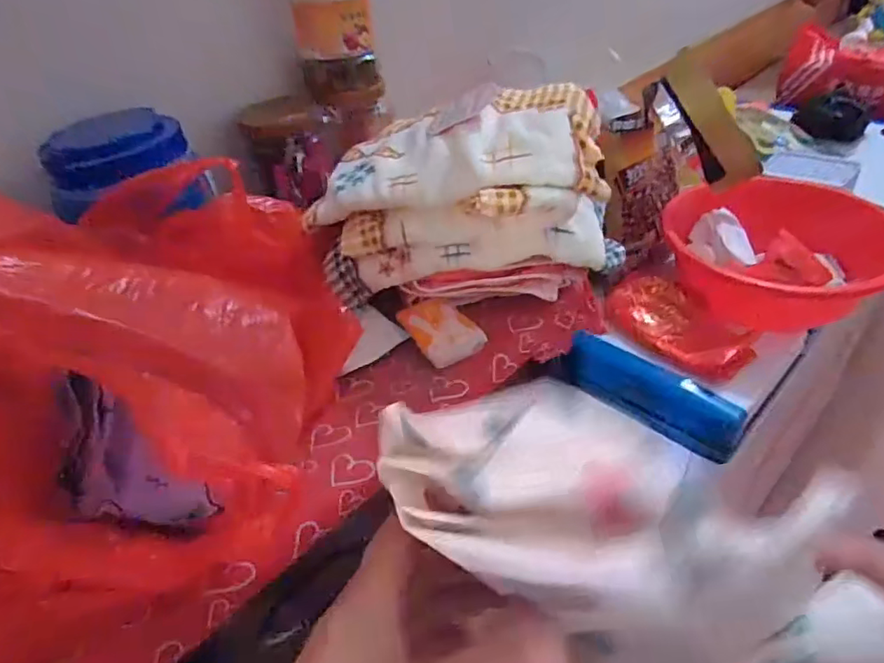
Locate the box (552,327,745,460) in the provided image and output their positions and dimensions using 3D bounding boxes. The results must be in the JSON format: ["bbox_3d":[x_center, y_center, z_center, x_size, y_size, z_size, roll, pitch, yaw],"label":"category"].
[{"bbox_3d":[0.285,0.079,0.777,0.045,0.087,0.257,-11,32,-45],"label":"box"}]

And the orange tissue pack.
[{"bbox_3d":[-0.002,-0.003,0.524,0.055,0.029,0.077,-24,44,-18],"label":"orange tissue pack"}]

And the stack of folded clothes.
[{"bbox_3d":[0.019,-0.126,0.534,0.262,0.145,0.168,-3,41,5],"label":"stack of folded clothes"}]

